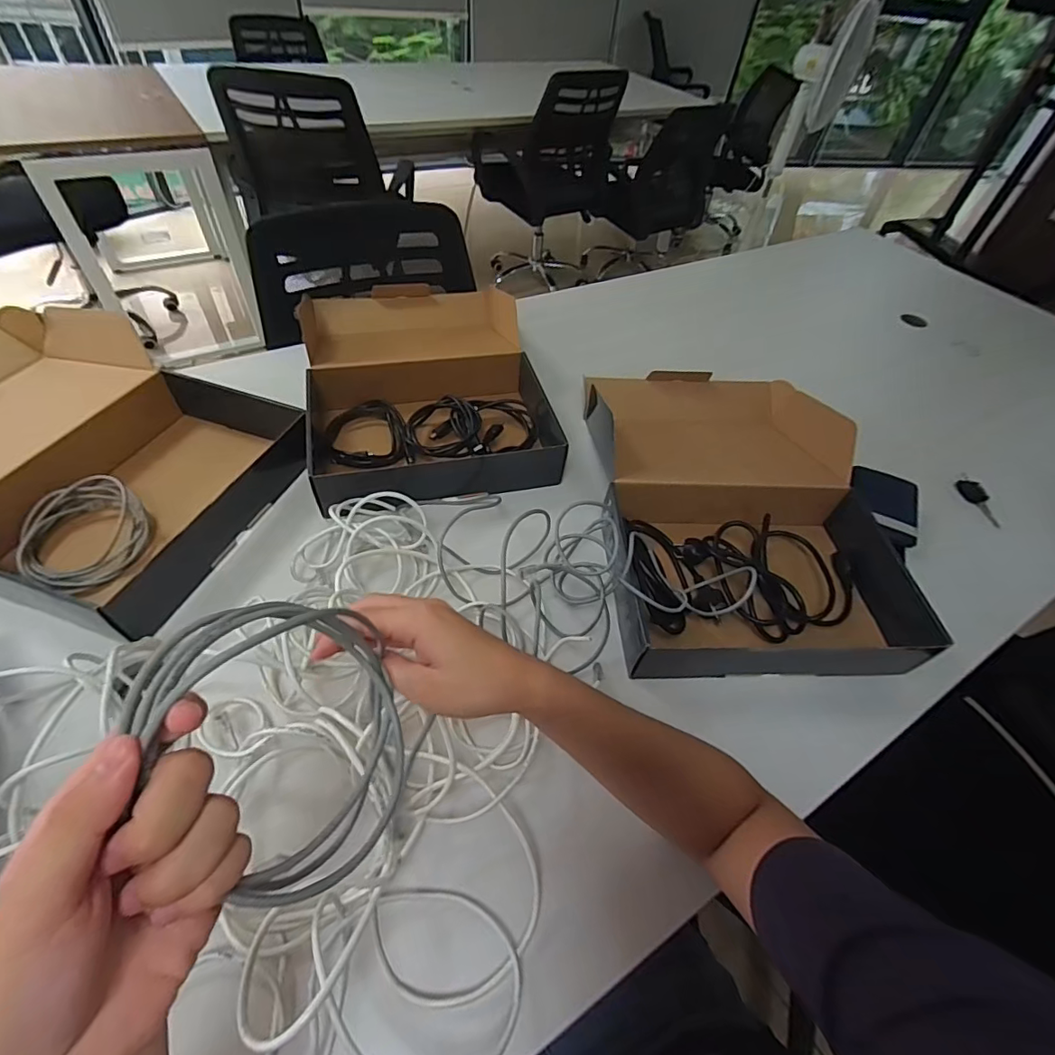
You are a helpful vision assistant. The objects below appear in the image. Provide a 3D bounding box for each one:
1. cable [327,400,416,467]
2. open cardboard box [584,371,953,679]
[{"bbox_3d":[-0.242,-0.143,0.765,0.113,0.027,0.138,-13,53,-16],"label":"cable"},{"bbox_3d":[0.277,-0.047,0.722,0.371,0.125,0.503,-1,51,-7],"label":"open cardboard box"}]

